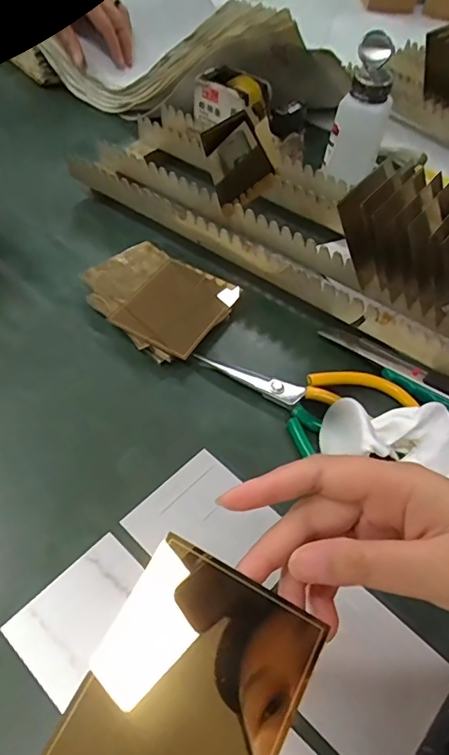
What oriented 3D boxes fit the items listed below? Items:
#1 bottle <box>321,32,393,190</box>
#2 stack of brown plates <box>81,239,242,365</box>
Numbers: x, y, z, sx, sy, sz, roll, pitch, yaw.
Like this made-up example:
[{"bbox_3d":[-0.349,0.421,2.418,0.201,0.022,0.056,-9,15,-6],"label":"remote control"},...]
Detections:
[{"bbox_3d":[0.151,-0.285,0.530,0.052,0.121,0.057,22,54,11],"label":"bottle"},{"bbox_3d":[-0.063,-0.075,0.448,0.131,0.014,0.107,29,55,16],"label":"stack of brown plates"}]

